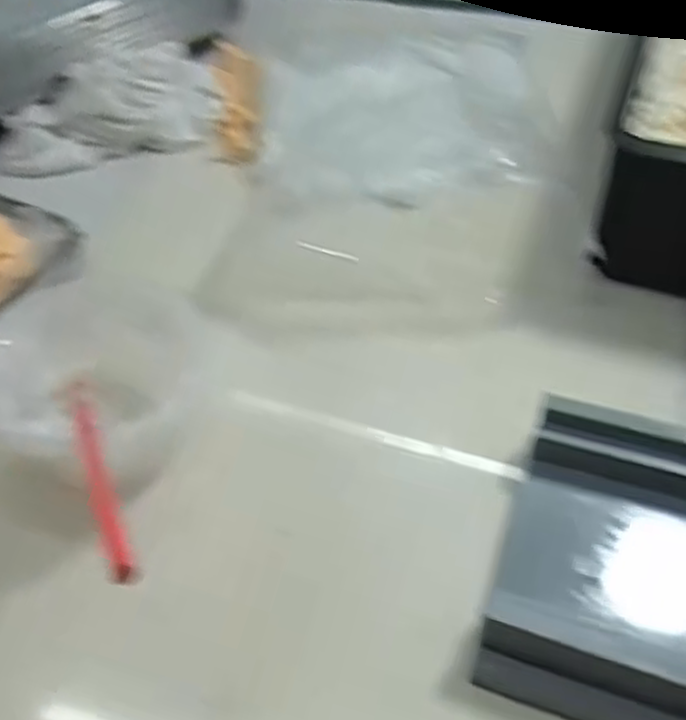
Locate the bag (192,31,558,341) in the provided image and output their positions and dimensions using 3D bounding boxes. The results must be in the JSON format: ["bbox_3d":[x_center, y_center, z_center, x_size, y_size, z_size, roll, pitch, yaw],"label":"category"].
[{"bbox_3d":[0.032,-0.118,0.506,0.201,0.092,0.233,6,48,8],"label":"bag"}]

